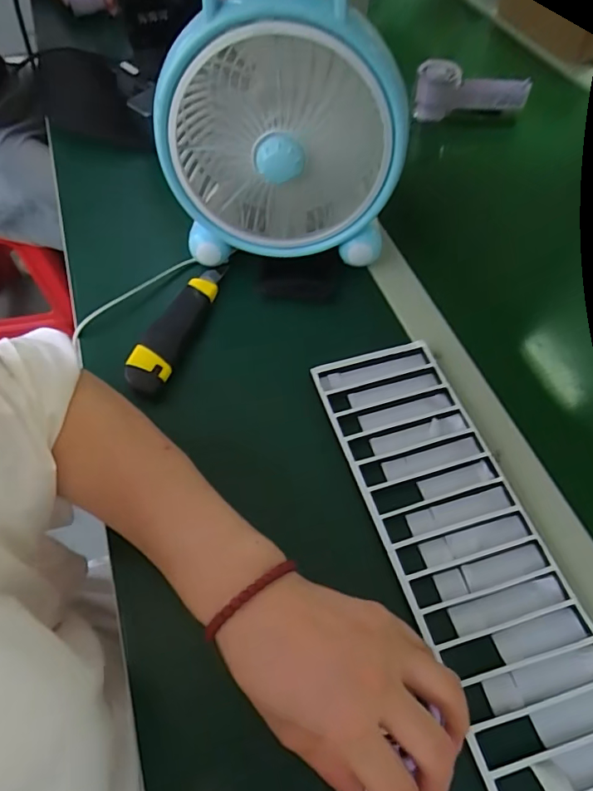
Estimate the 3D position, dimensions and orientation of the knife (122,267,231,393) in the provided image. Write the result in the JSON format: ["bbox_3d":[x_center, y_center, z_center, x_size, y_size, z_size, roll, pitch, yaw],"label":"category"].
[{"bbox_3d":[-0.117,-0.071,0.491,0.042,0.022,0.156,15,59,10],"label":"knife"}]

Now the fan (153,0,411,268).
[{"bbox_3d":[-0.014,-0.227,0.451,0.204,0.243,0.100,7,58,5],"label":"fan"}]

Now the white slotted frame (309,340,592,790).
[{"bbox_3d":[0.121,0.106,0.379,0.106,0.009,0.348,-16,59,-9],"label":"white slotted frame"}]

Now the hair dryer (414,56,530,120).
[{"bbox_3d":[0.233,-0.411,0.689,0.144,0.058,0.037,-2,57,-1],"label":"hair dryer"}]

